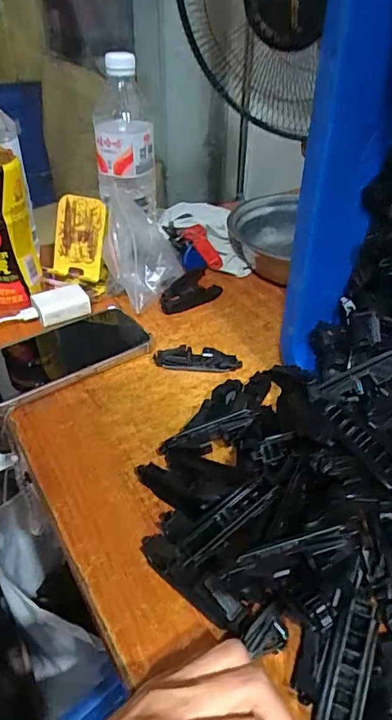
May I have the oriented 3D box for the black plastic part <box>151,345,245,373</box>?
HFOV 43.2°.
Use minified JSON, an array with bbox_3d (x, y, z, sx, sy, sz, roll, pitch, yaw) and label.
[{"bbox_3d":[0.001,-0.001,0.463,0.080,0.019,0.019,1,38,3],"label":"black plastic part"}]

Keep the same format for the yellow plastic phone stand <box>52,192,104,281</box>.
[{"bbox_3d":[-0.130,-0.136,0.554,0.057,0.088,0.014,13,14,10],"label":"yellow plastic phone stand"}]

